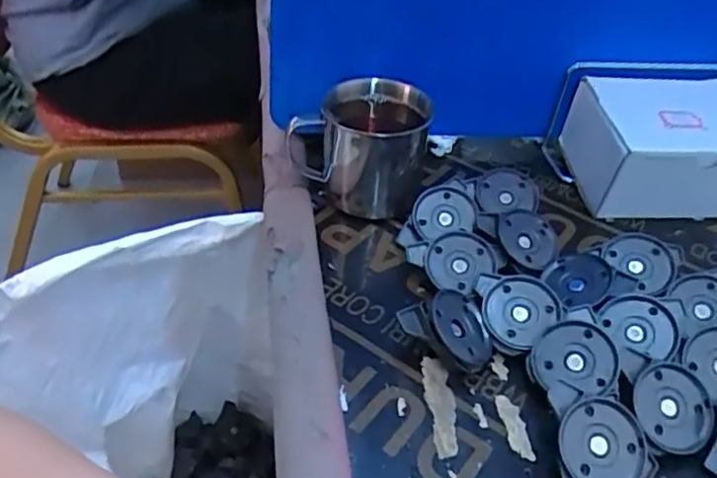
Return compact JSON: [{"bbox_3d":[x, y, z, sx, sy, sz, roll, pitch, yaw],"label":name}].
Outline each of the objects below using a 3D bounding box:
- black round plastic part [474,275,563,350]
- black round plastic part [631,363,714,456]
[{"bbox_3d":[0.089,0.040,0.355,0.046,0.008,0.042,-4,62,8],"label":"black round plastic part"},{"bbox_3d":[0.155,0.085,0.314,0.040,0.011,0.042,23,69,0],"label":"black round plastic part"}]

